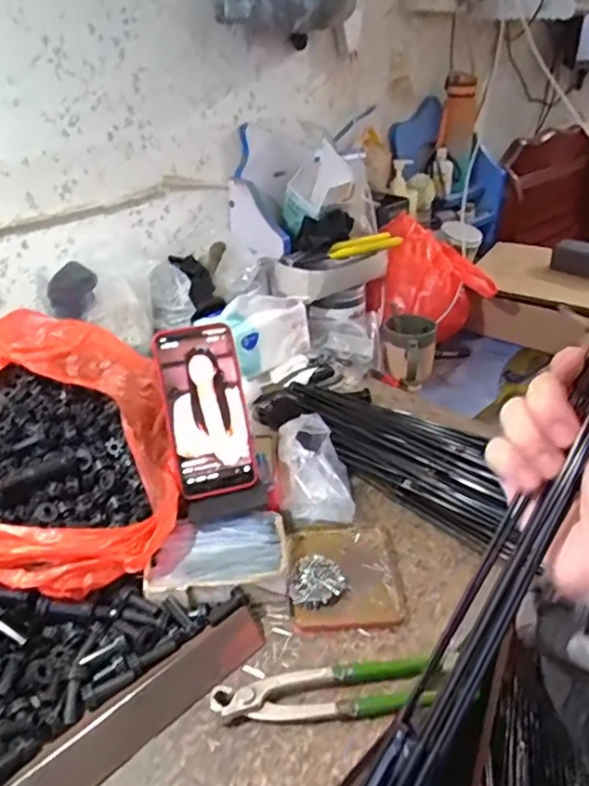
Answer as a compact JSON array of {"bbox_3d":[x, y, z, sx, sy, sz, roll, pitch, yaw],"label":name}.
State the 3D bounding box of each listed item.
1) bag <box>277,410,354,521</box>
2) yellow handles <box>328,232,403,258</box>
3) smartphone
[{"bbox_3d":[0.022,0.085,0.644,0.075,0.072,0.116,-4,32,3],"label":"bag"},{"bbox_3d":[0.119,-0.243,0.964,0.142,0.024,0.029,-17,34,-18],"label":"yellow handles"},{"bbox_3d":[-0.086,0.017,0.575,0.081,0.164,0.013,-11,4,-9],"label":"smartphone"}]

